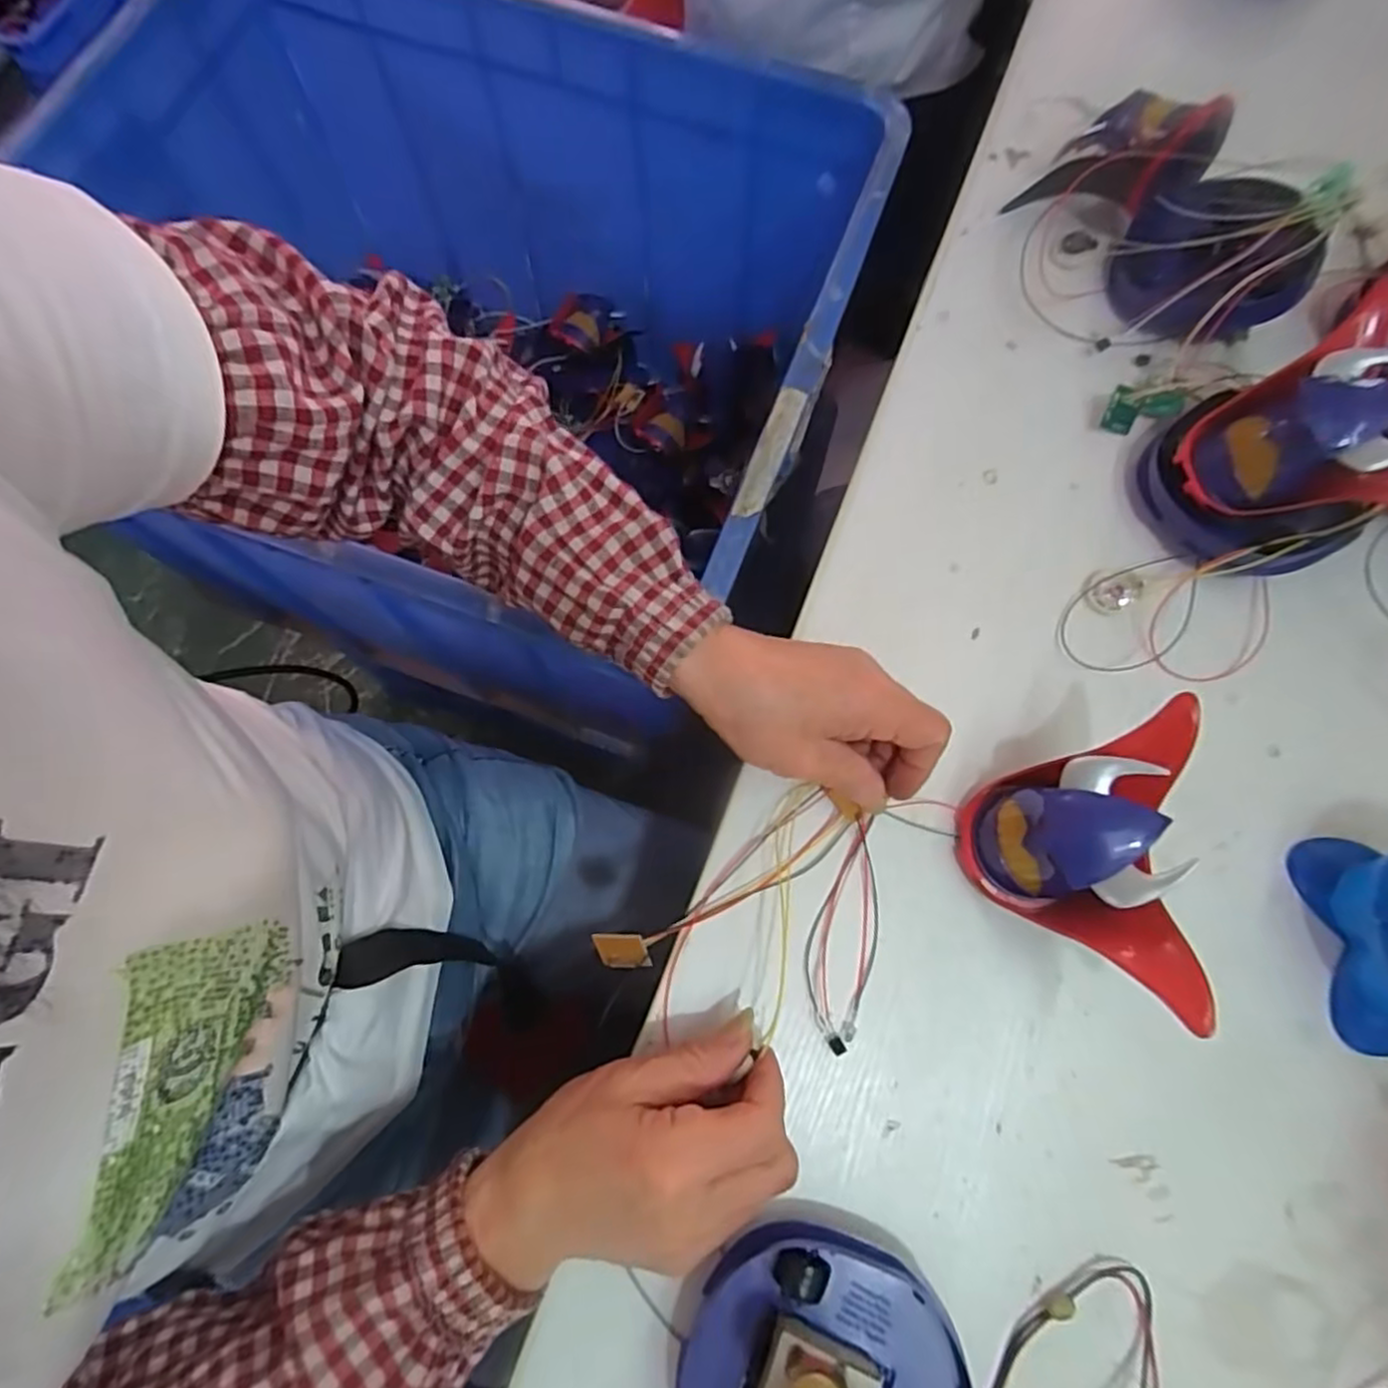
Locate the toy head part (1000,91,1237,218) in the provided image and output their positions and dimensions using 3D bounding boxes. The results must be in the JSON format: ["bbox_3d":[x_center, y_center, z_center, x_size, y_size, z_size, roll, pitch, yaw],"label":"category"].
[{"bbox_3d":[0.257,-0.320,0.429,0.058,0.075,0.081,-34,75,-9],"label":"toy head part"}]

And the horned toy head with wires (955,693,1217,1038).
[{"bbox_3d":[0.169,0.071,0.315,0.078,0.066,0.120,6,73,3],"label":"horned toy head with wires"}]

